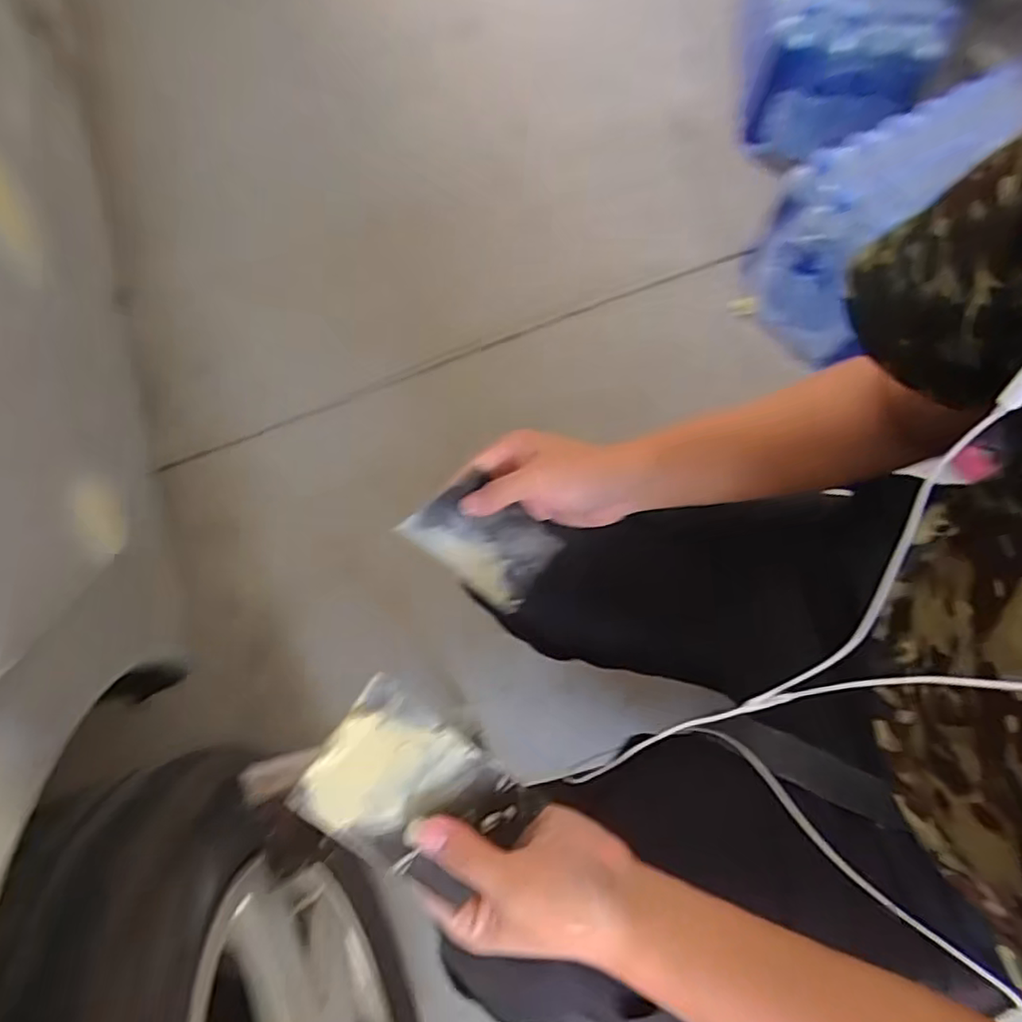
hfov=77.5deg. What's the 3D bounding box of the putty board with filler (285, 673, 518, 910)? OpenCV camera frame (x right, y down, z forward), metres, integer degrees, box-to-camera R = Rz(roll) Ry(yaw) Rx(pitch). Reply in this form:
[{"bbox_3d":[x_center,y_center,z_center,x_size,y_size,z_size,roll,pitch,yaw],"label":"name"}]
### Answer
[{"bbox_3d":[-0.051,0.152,0.347,0.111,0.005,0.080,40,61,-11],"label":"putty board with filler"}]

